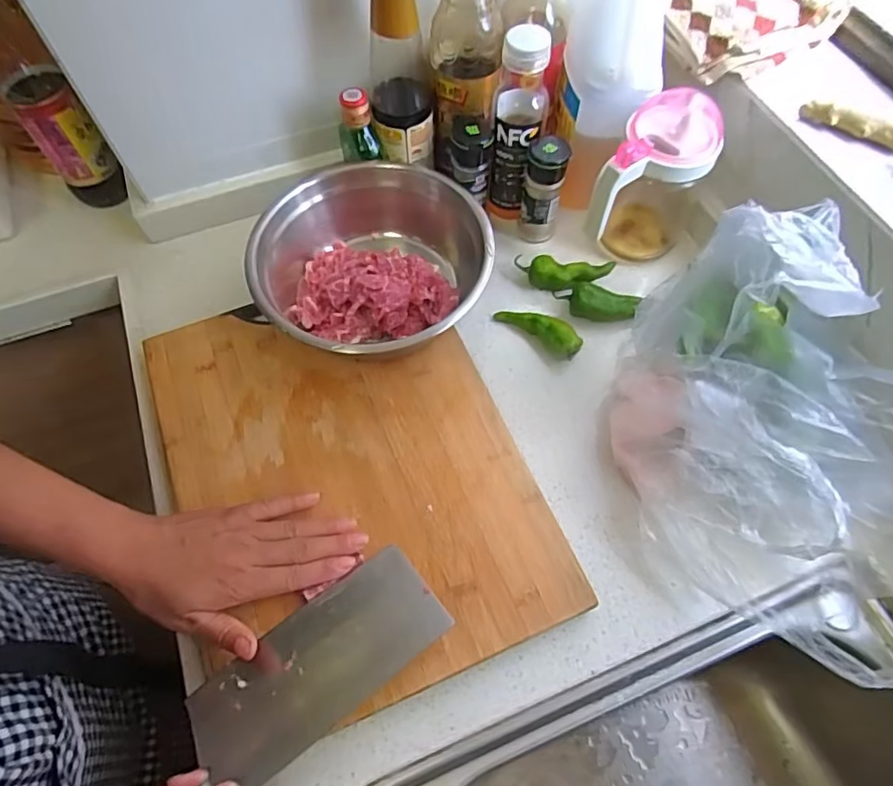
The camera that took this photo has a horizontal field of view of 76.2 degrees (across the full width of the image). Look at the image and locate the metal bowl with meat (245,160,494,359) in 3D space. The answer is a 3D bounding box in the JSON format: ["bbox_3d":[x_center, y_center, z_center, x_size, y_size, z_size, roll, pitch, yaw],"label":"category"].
[{"bbox_3d":[-0.064,-0.115,0.532,0.199,0.076,0.211,-1,61,1],"label":"metal bowl with meat"}]

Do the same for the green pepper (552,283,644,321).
[{"bbox_3d":[0.146,-0.087,0.557,0.078,0.029,0.032,10,62,7],"label":"green pepper"}]

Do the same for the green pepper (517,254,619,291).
[{"bbox_3d":[0.116,-0.120,0.572,0.094,0.025,0.027,9,62,7],"label":"green pepper"}]

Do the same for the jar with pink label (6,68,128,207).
[{"bbox_3d":[-0.397,-0.264,0.608,0.058,0.134,0.059,-33,65,-15],"label":"jar with pink label"}]

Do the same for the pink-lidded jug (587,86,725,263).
[{"bbox_3d":[0.200,-0.197,0.549,0.084,0.155,0.128,26,65,15],"label":"pink-lidded jug"}]

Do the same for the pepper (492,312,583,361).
[{"bbox_3d":[0.090,-0.064,0.548,0.089,0.021,0.024,35,68,19],"label":"pepper"}]

